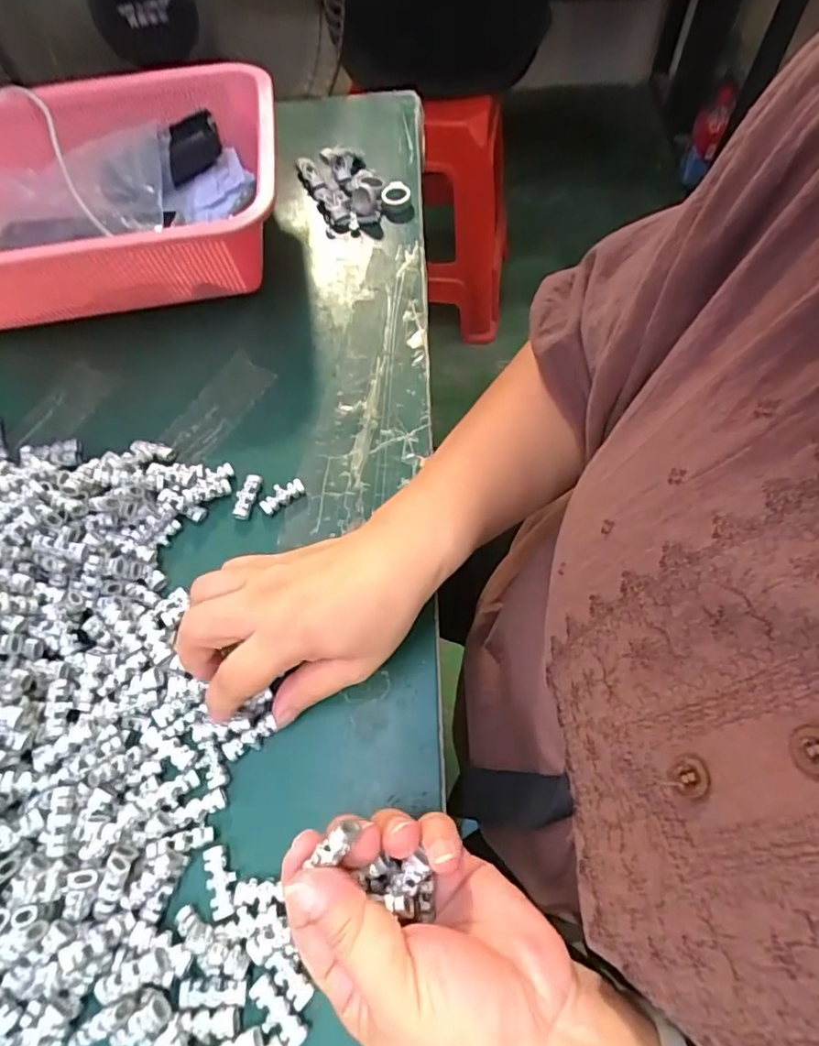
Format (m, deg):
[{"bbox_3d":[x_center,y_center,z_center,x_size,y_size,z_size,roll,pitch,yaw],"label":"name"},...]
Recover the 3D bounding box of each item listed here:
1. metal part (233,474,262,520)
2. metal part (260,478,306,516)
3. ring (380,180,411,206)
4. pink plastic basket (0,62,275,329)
[{"bbox_3d":[-0.106,-0.018,0.367,0.012,0.006,0.030,13,63,11],"label":"metal part"},{"bbox_3d":[-0.083,-0.018,0.367,0.030,0.007,0.014,-37,65,-15],"label":"metal part"},{"bbox_3d":[-0.013,-0.295,0.505,0.025,0.005,0.024,-1,79,3],"label":"ring"},{"bbox_3d":[-0.254,-0.258,0.461,0.283,0.094,0.211,-6,61,1],"label":"pink plastic basket"}]

